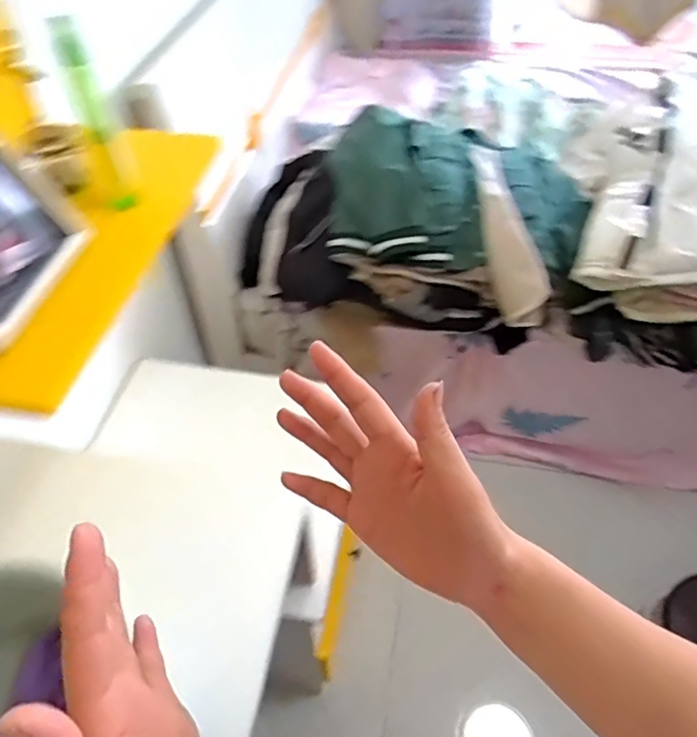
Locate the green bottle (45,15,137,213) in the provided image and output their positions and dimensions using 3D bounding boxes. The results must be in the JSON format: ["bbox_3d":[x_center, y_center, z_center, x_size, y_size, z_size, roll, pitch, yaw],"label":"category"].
[{"bbox_3d":[-0.274,-0.271,0.629,0.041,0.194,0.033,-15,51,-13],"label":"green bottle"}]

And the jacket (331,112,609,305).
[{"bbox_3d":[0.238,-0.386,1.264,0.530,0.177,0.470,3,49,2],"label":"jacket"}]

